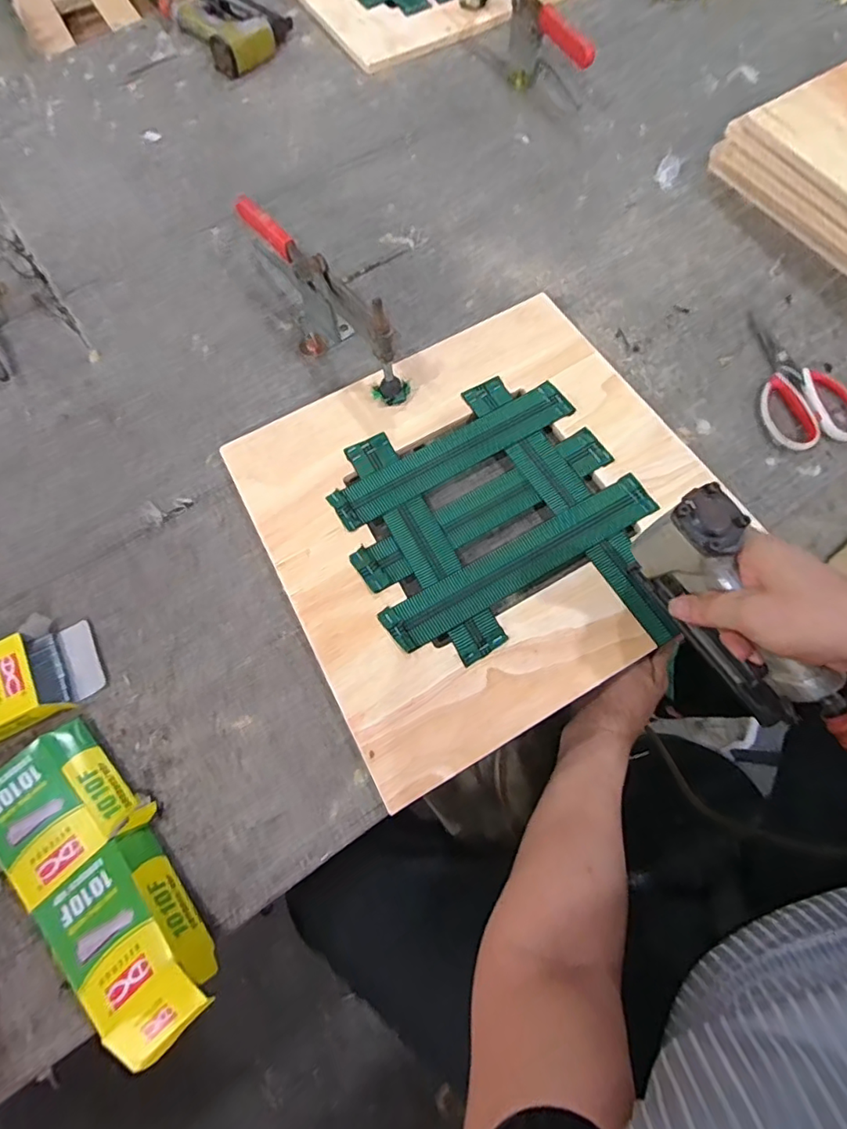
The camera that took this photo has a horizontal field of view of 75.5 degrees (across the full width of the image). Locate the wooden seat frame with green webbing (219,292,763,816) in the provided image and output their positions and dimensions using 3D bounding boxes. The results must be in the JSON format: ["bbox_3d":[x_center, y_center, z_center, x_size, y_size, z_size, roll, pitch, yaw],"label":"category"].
[{"bbox_3d":[0.062,-0.055,0.552,0.419,0.020,0.392,-28,72,-10],"label":"wooden seat frame with green webbing"}]

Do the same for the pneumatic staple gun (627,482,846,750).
[{"bbox_3d":[0.254,0.048,0.426,0.039,0.136,0.206,-38,74,-13],"label":"pneumatic staple gun"}]

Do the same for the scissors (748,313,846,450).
[{"bbox_3d":[0.415,-0.208,0.608,0.096,0.012,0.175,-10,70,-4],"label":"scissors"}]

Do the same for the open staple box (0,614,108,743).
[{"bbox_3d":[-0.380,0.109,0.493,0.157,0.036,0.096,-28,72,-10],"label":"open staple box"}]

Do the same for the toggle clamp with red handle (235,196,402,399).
[{"bbox_3d":[-0.125,-0.291,0.600,0.049,0.108,0.290,-37,74,-13],"label":"toggle clamp with red handle"}]

